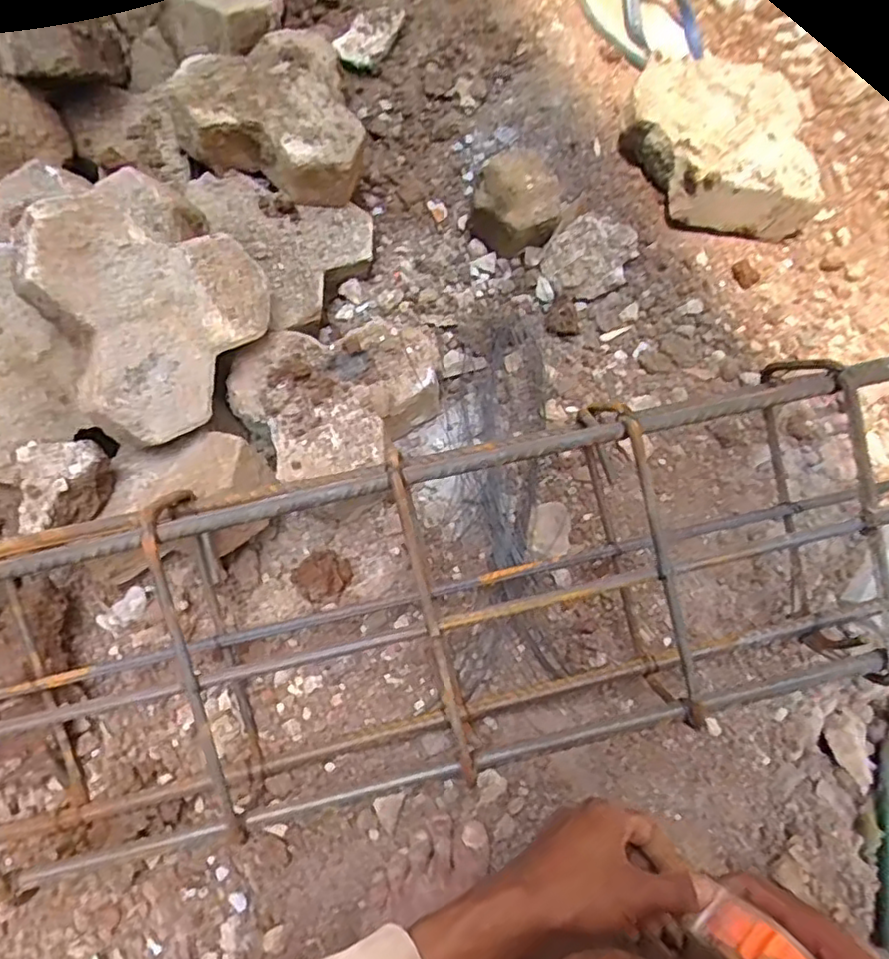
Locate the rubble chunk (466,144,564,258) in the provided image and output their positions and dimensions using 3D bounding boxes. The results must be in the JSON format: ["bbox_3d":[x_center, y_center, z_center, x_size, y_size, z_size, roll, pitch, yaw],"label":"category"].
[{"bbox_3d":[0.085,-0.319,0.744,0.098,0.059,0.095,0,75,-2],"label":"rubble chunk"}]

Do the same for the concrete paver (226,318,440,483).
[{"bbox_3d":[-0.101,-0.075,0.609,0.198,0.056,0.155,-9,76,-4],"label":"concrete paver"}]

